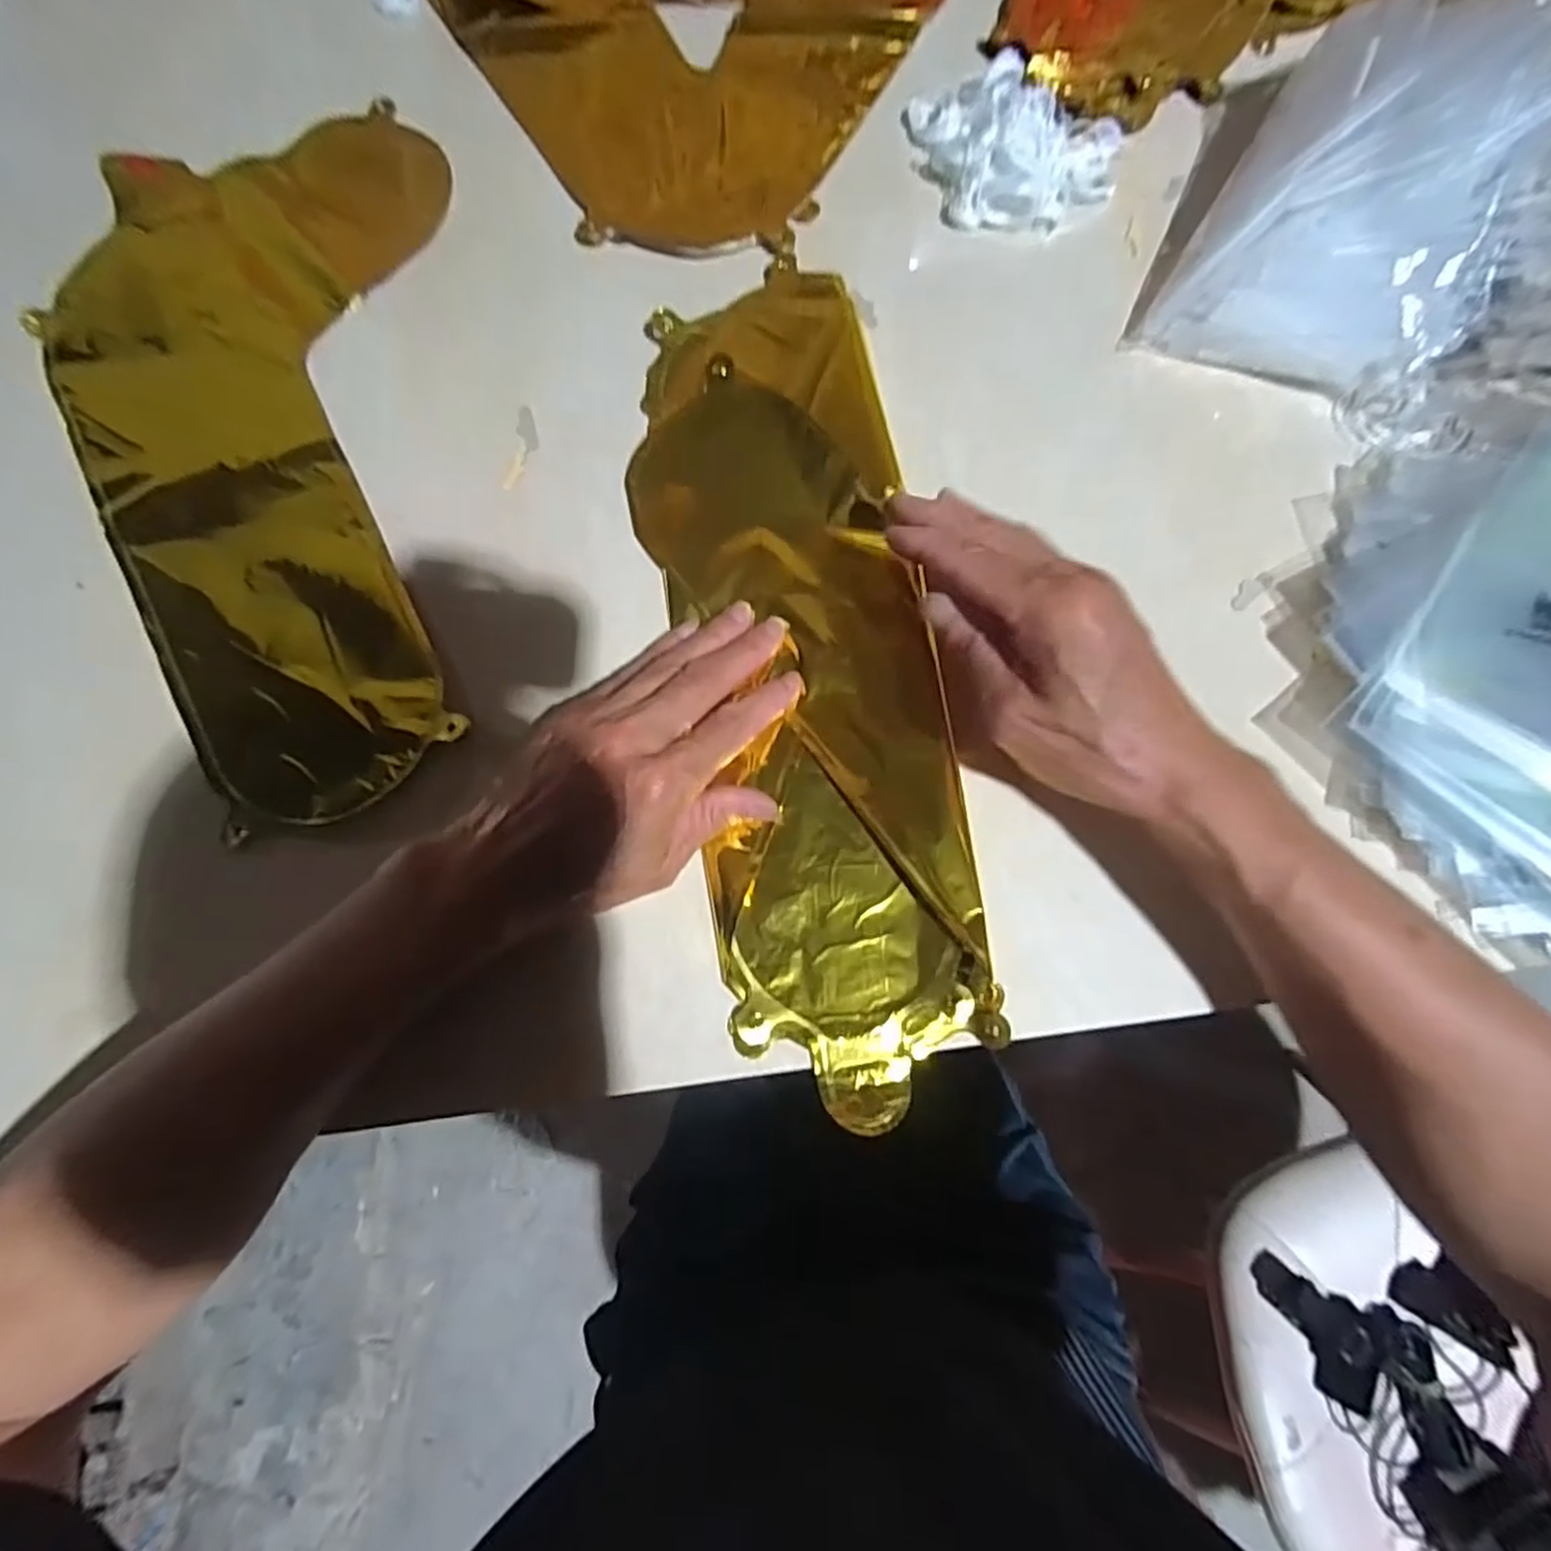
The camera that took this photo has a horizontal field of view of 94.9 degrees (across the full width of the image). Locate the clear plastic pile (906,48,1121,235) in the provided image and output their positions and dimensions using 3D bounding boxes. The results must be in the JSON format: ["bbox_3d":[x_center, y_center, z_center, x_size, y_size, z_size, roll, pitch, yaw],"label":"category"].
[{"bbox_3d":[0.140,-0.361,0.408,0.116,0.026,0.092,3,78,0],"label":"clear plastic pile"}]

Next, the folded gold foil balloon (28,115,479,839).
[{"bbox_3d":[-0.279,-0.178,0.376,0.195,0.014,0.409,-7,79,-2],"label":"folded gold foil balloon"}]

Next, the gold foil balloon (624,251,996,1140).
[{"bbox_3d":[0.014,-0.057,0.349,0.126,0.019,0.411,-9,80,-2],"label":"gold foil balloon"}]

